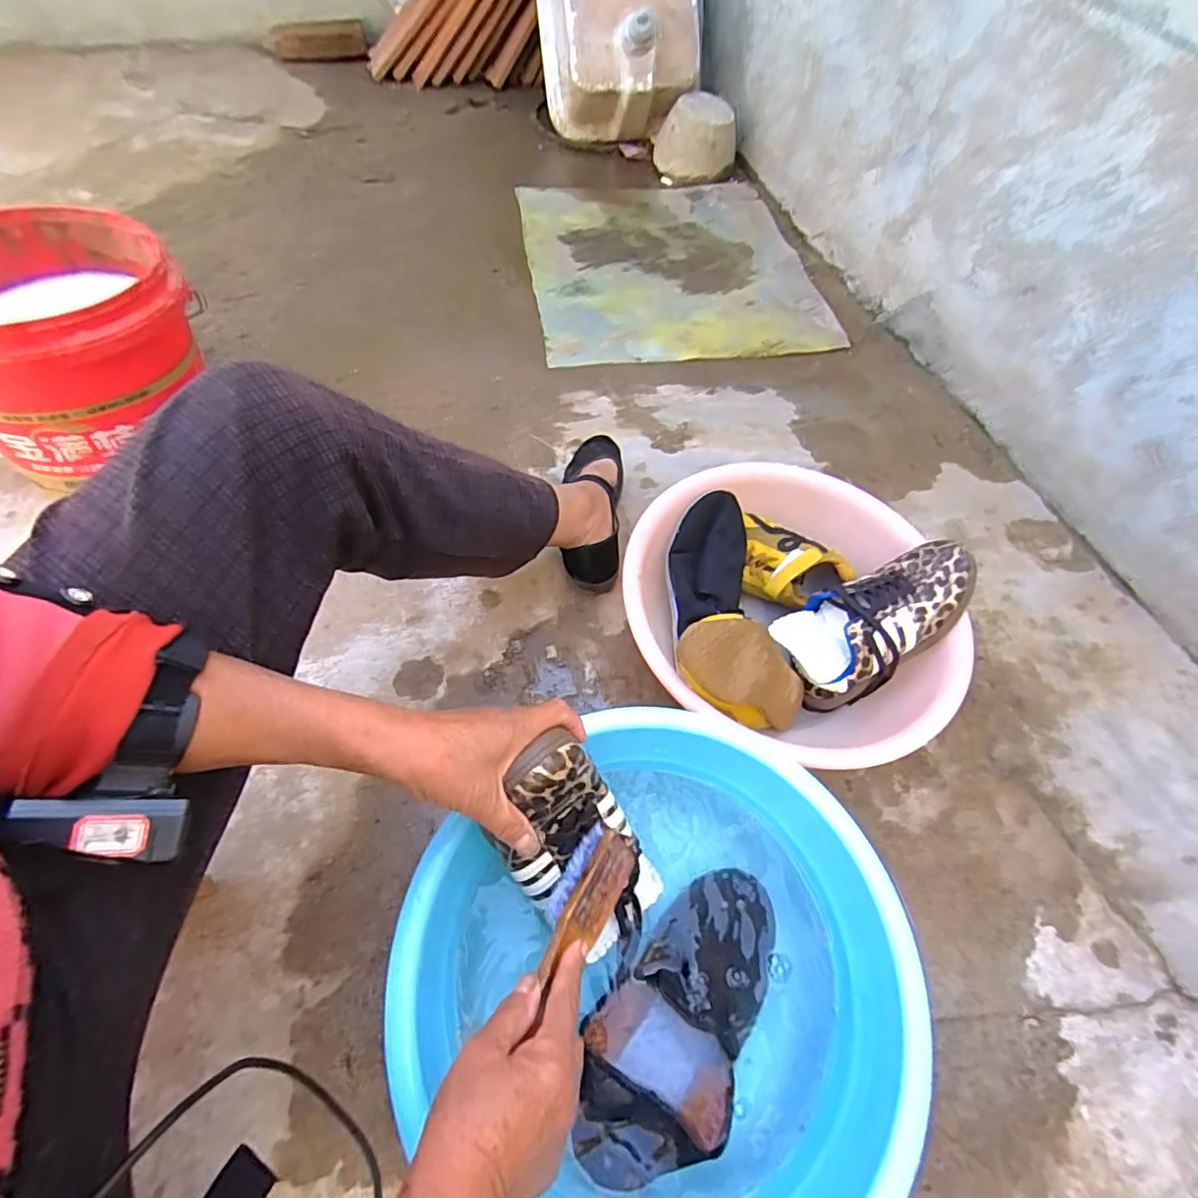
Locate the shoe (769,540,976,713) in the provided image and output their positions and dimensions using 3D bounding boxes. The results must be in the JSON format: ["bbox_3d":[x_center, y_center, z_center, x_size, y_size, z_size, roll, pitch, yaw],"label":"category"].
[{"bbox_3d":[0.312,0.028,0.660,0.220,0.095,0.106,-33,54,10],"label":"shoe"}]

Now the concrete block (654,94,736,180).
[{"bbox_3d":[0.223,-1.062,1.359,0.184,0.138,0.114,9,59,0],"label":"concrete block"}]

